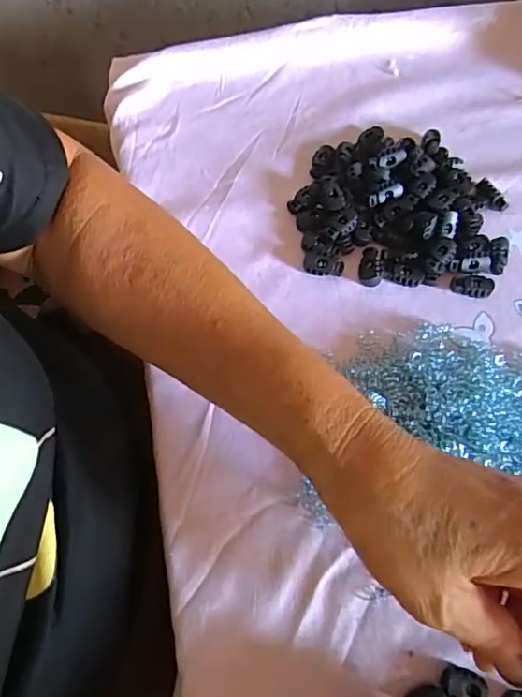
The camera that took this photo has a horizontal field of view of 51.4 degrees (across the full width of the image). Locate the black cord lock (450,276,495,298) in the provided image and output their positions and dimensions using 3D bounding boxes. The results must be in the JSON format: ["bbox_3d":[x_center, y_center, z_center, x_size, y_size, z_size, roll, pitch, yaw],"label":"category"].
[{"bbox_3d":[0.150,-0.044,0.385,0.030,0.008,0.015,5,65,0],"label":"black cord lock"}]

